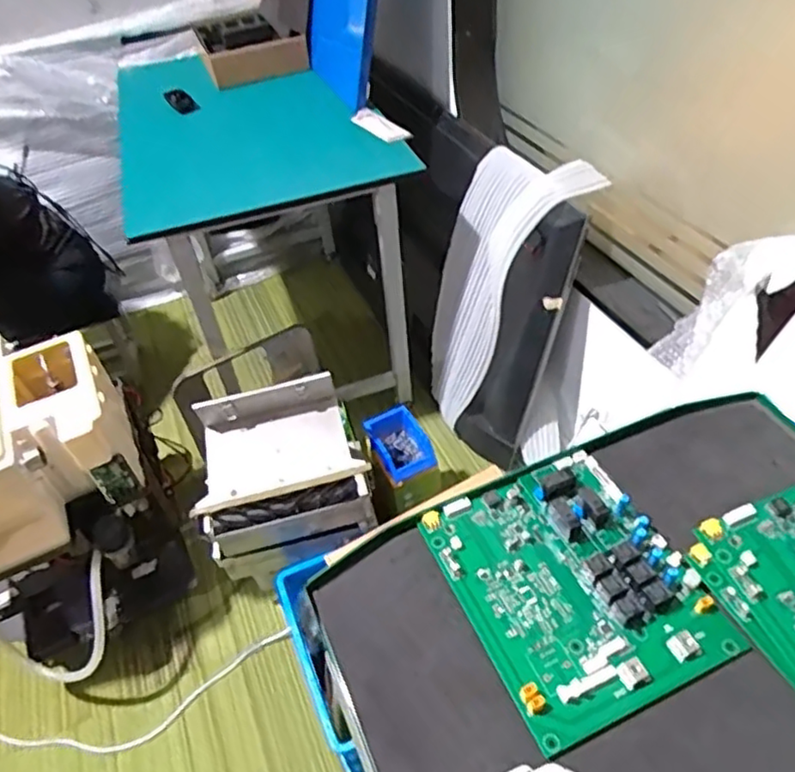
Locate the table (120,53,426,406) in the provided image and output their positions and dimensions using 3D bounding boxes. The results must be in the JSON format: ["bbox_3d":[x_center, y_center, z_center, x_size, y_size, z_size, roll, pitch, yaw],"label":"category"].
[{"bbox_3d":[-0.333,-0.411,1.781,0.582,0.742,0.850,-16,45,-9],"label":"table"}]

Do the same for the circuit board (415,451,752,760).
[{"bbox_3d":[0.135,0.148,0.514,0.174,0.025,0.200,-20,46,-14],"label":"circuit board"}]

